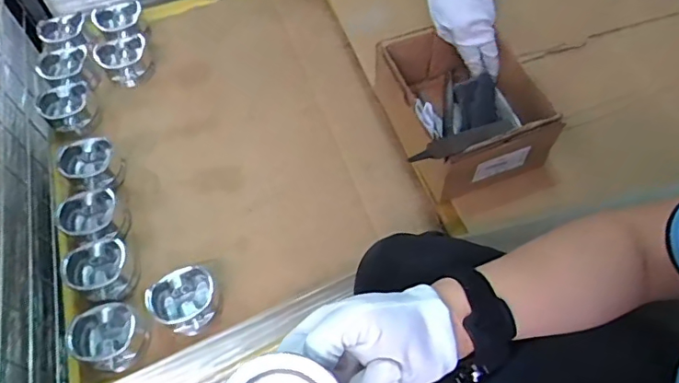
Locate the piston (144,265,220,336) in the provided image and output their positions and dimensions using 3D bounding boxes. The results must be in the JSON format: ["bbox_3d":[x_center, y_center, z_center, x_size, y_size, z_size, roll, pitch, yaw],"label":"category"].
[{"bbox_3d":[-0.182,0.131,0.638,0.077,0.043,0.069,-41,69,-18],"label":"piston"}]

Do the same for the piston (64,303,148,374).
[{"bbox_3d":[-0.270,0.169,0.621,0.075,0.046,0.069,0,63,1],"label":"piston"}]

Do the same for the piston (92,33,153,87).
[{"bbox_3d":[-0.337,-0.203,0.851,0.081,0.053,0.086,-26,65,-12],"label":"piston"}]

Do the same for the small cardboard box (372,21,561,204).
[{"bbox_3d":[0.155,-0.103,0.688,0.159,0.163,0.198,-19,64,-8],"label":"small cardboard box"}]

